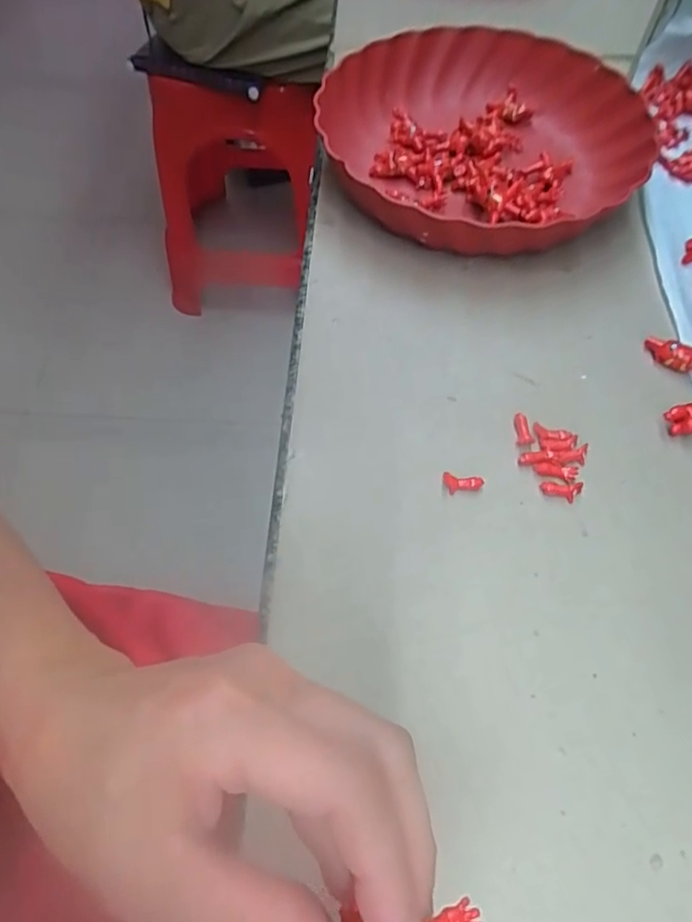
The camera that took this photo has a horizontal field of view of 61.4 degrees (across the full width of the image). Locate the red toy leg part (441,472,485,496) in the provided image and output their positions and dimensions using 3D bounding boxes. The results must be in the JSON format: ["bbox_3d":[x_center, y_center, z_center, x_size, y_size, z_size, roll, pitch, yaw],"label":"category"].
[{"bbox_3d":[0.065,0.013,0.323,0.022,0.006,0.010,5,61,4],"label":"red toy leg part"}]

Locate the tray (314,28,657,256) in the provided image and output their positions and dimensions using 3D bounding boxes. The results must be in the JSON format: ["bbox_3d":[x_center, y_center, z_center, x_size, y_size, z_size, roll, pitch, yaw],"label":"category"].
[{"bbox_3d":[0.097,-0.243,0.443,0.225,0.050,0.222,-38,67,-18],"label":"tray"}]

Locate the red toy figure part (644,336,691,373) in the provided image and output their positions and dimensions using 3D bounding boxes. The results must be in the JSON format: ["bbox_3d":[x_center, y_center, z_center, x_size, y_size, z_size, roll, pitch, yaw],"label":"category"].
[{"bbox_3d":[0.210,-0.066,0.368,0.041,0.011,0.016,23,64,13],"label":"red toy figure part"}]

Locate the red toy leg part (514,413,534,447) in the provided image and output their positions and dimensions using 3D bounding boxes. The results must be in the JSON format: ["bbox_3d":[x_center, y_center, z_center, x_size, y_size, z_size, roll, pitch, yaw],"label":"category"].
[{"bbox_3d":[0.104,-0.019,0.340,0.010,0.004,0.022,2,61,2],"label":"red toy leg part"}]

